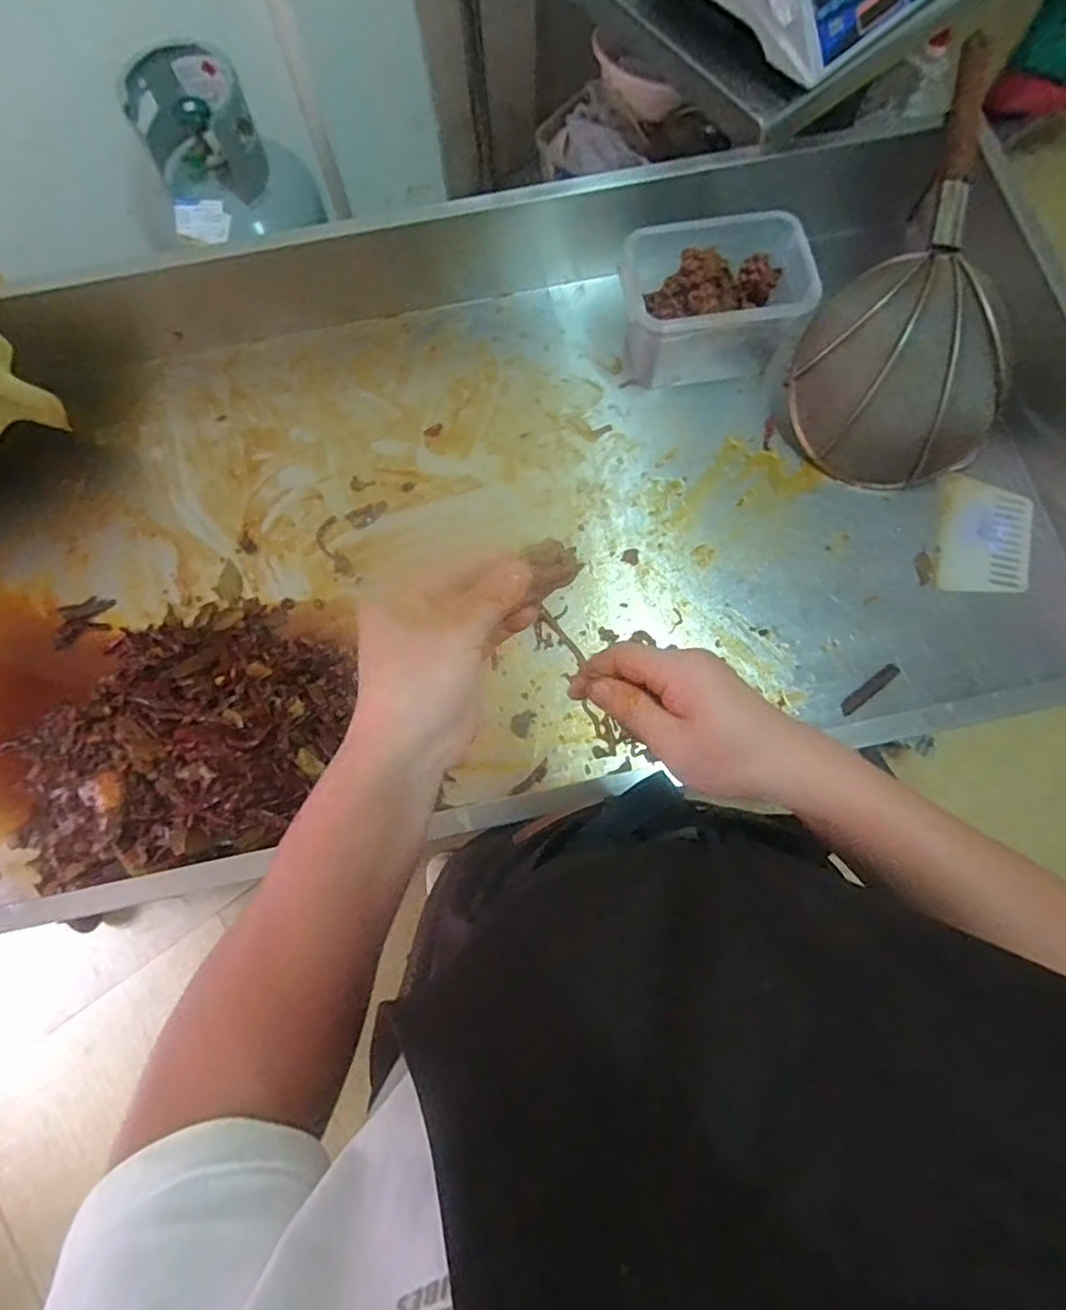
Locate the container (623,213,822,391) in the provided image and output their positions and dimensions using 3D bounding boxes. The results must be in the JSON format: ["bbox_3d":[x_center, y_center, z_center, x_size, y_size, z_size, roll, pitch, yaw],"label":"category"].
[{"bbox_3d":[0.240,-0.494,0.940,0.240,0.150,0.161,-9,75,-2],"label":"container"}]

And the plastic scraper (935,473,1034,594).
[{"bbox_3d":[0.607,-0.158,0.896,0.123,0.014,0.159,6,80,2],"label":"plastic scraper"}]

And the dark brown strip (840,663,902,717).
[{"bbox_3d":[0.430,0.044,0.851,0.099,0.011,0.019,-34,77,-8],"label":"dark brown strip"}]

